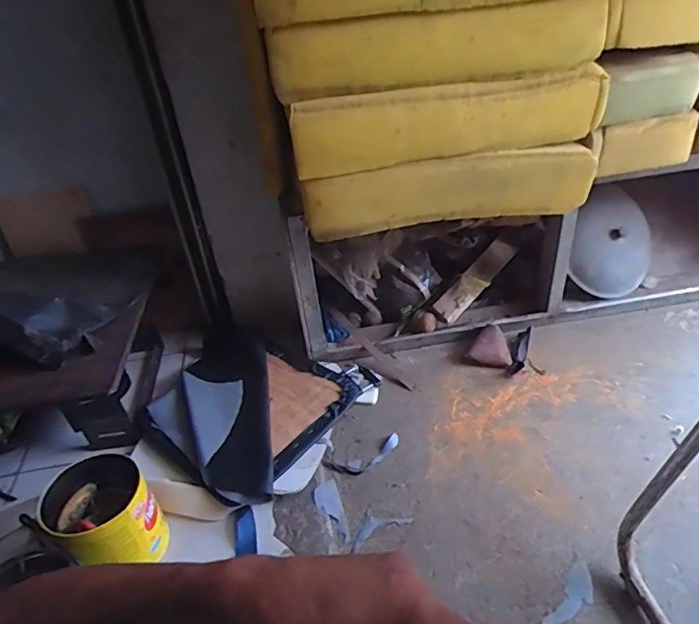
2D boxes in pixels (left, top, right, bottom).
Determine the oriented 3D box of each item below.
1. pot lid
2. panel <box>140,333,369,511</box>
[{"bbox_3d":[0.616,-0.161,1.214,0.256,0.254,0.030,4,12,-17],"label":"pot lid"},{"bbox_3d":[-0.232,0.185,1.051,0.411,0.050,0.350,18,43,29],"label":"panel"}]

